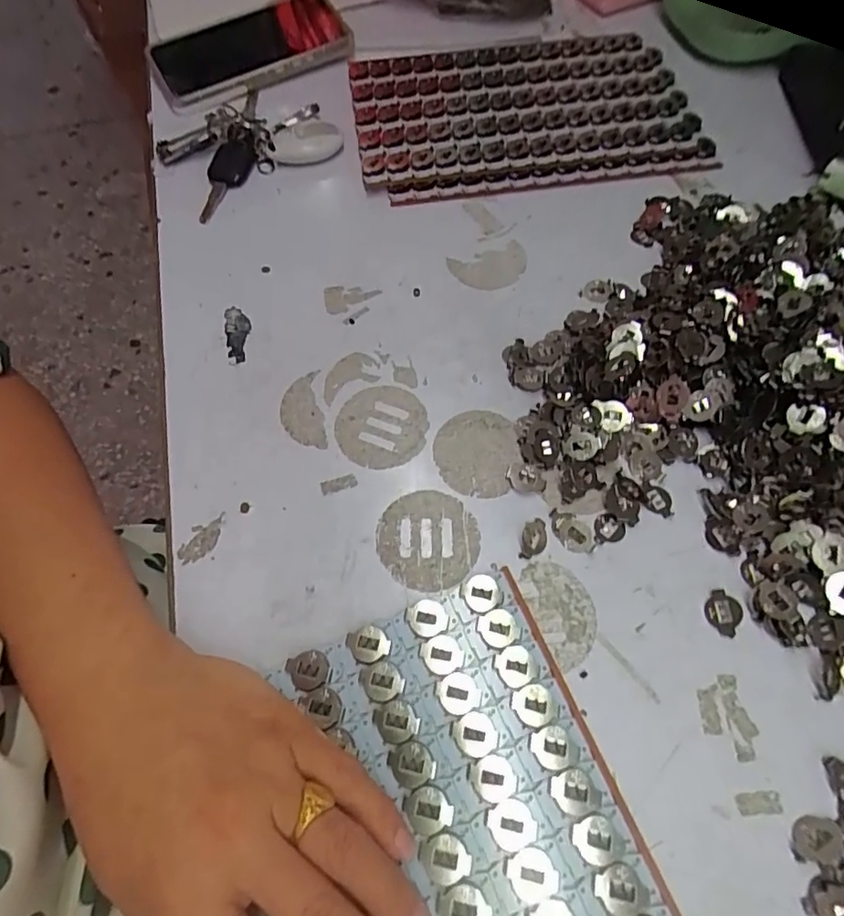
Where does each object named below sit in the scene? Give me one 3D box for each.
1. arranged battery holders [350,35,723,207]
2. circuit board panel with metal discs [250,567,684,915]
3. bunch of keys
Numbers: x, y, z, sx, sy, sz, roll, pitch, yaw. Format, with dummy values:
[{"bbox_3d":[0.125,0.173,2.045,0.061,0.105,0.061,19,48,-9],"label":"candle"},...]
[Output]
[{"bbox_3d":[0.079,-0.269,0.421,0.259,0.022,0.155,-4,64,1],"label":"arranged battery holders"},{"bbox_3d":[0.031,0.183,0.213,0.134,0.009,0.246,-19,65,-6],"label":"circuit board panel with metal discs"},{"bbox_3d":[-0.135,-0.245,0.420,0.122,0.025,0.090,-29,66,-10],"label":"bunch of keys"}]

